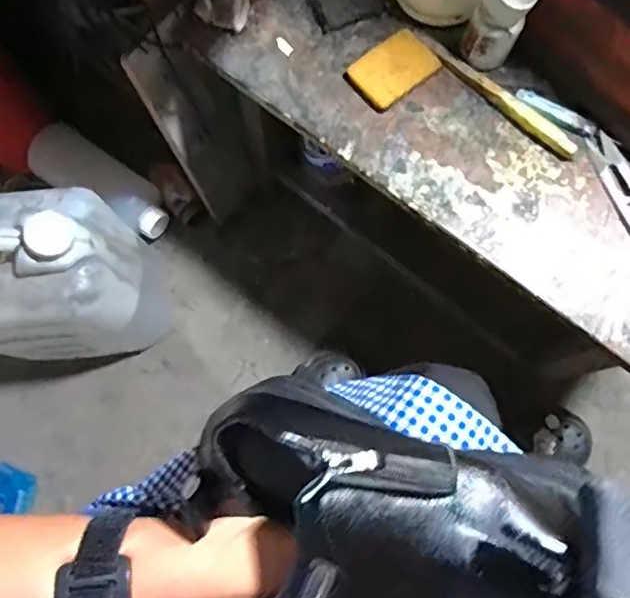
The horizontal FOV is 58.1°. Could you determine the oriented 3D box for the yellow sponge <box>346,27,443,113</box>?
[{"bbox_3d":[0.070,-0.205,0.505,0.074,0.011,0.051,-39,80,-6],"label":"yellow sponge"}]

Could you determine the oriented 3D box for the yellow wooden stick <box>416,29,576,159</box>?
[{"bbox_3d":[0.158,-0.180,0.499,0.170,0.014,0.015,41,82,9],"label":"yellow wooden stick"}]

